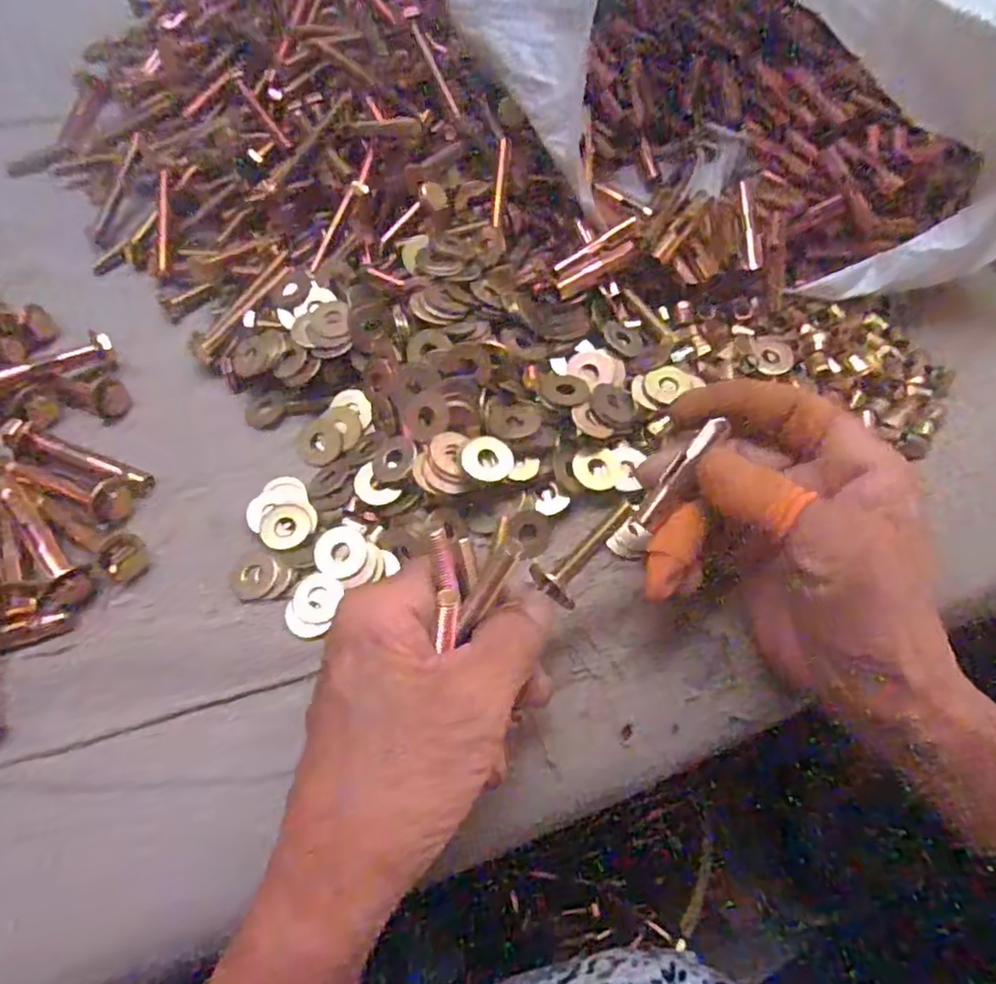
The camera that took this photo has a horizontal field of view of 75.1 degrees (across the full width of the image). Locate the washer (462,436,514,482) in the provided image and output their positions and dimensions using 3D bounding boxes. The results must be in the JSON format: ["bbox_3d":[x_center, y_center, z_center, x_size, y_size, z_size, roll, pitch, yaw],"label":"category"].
[{"bbox_3d":[-0.004,-0.014,0.264,0.021,0.004,0.020,5,69,-14],"label":"washer"}]

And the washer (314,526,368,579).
[{"bbox_3d":[-0.065,0.025,0.267,0.021,0.004,0.021,1,65,-1],"label":"washer"}]

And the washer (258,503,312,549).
[{"bbox_3d":[-0.090,0.014,0.274,0.020,0.004,0.021,1,65,-1],"label":"washer"}]

